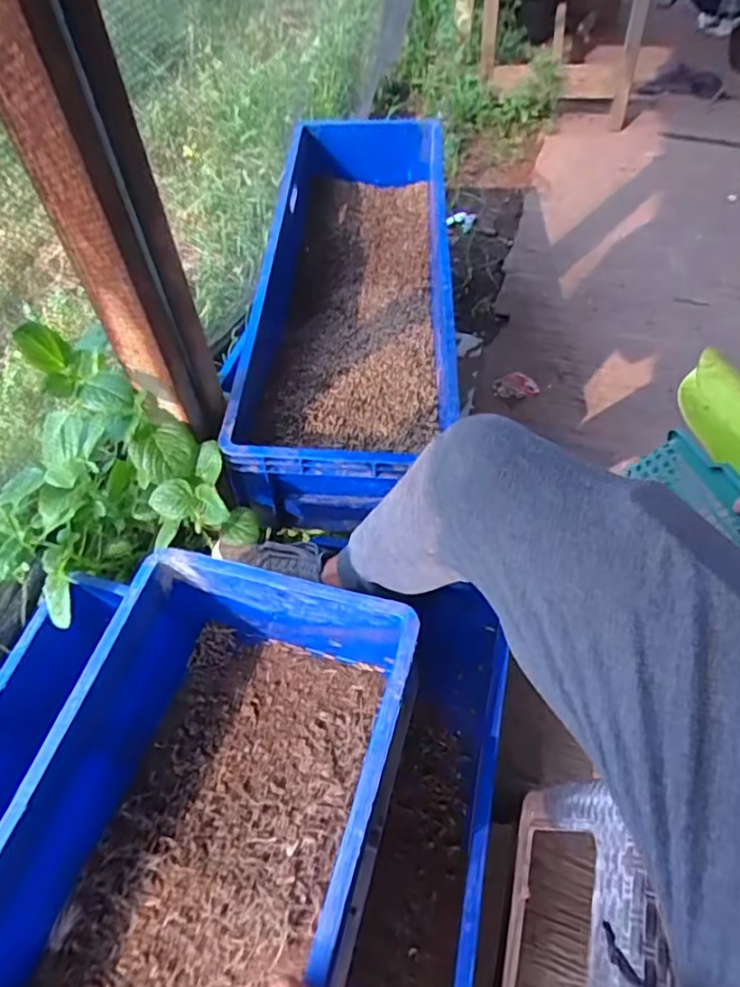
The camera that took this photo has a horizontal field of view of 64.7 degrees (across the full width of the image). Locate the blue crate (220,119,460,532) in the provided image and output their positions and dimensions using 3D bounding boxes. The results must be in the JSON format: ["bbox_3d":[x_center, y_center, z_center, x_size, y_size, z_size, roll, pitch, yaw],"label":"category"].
[{"bbox_3d":[-0.024,-0.407,1.148,0.334,0.198,1.017,1,54,2],"label":"blue crate"}]

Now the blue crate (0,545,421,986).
[{"bbox_3d":[-0.211,0.404,0.563,0.367,0.200,0.653,13,55,11],"label":"blue crate"}]

